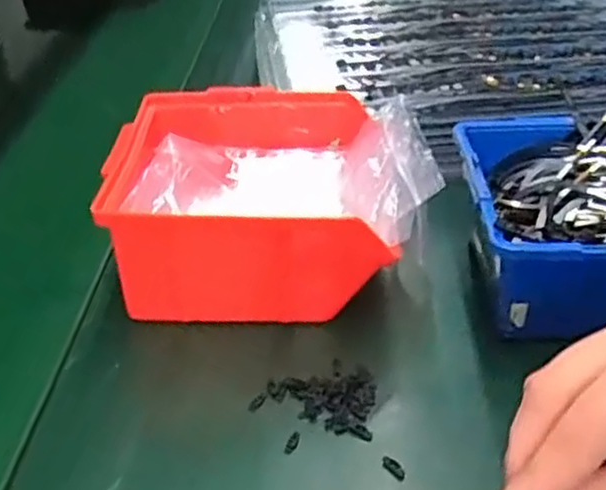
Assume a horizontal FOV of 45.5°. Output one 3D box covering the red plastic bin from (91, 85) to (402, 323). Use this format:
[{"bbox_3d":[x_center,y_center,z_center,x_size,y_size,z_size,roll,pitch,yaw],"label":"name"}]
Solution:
[{"bbox_3d":[-0.026,-0.024,0.369,0.125,0.064,0.122,-1,36,4],"label":"red plastic bin"}]

